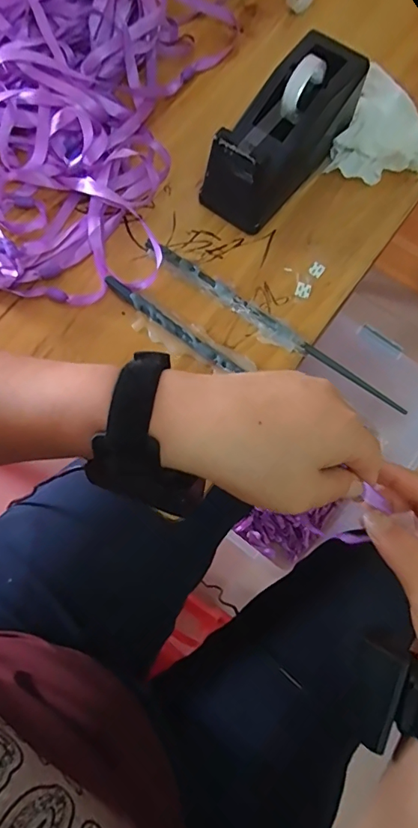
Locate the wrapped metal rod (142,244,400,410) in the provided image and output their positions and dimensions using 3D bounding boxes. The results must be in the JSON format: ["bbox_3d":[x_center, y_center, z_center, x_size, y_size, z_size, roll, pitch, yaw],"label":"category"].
[{"bbox_3d":[0.046,-0.068,0.366,0.227,0.011,0.017,35,74,9],"label":"wrapped metal rod"}]

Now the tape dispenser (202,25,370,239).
[{"bbox_3d":[0.059,-0.225,0.384,0.058,0.075,0.155,38,74,10],"label":"tape dispenser"}]

